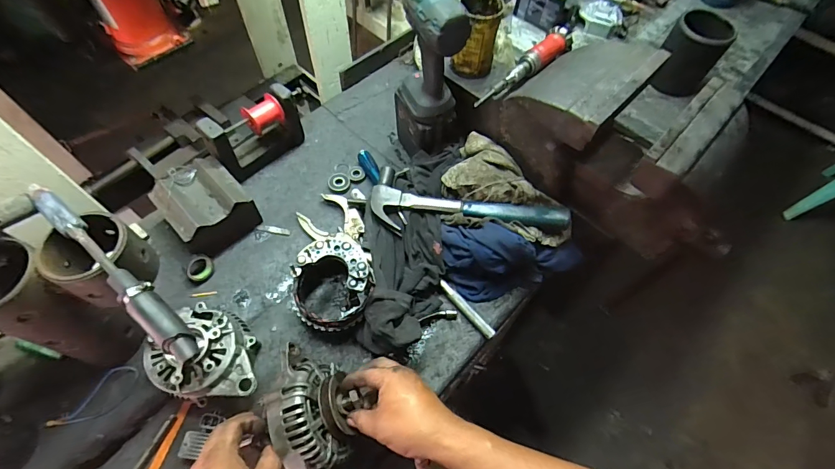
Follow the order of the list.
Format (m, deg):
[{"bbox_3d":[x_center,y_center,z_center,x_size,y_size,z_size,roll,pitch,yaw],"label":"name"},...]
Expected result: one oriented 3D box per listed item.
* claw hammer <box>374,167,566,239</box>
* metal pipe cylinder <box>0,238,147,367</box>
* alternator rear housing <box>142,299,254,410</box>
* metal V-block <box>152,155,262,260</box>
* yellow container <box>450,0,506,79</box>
[{"bbox_3d":[0.079,-0.033,0.668,0.331,0.041,0.116,17,61,7],"label":"claw hammer"},{"bbox_3d":[-0.451,0.097,0.504,0.091,0.209,0.092,10,61,3],"label":"metal pipe cylinder"},{"bbox_3d":[-0.305,0.167,0.570,0.145,0.088,0.140,-7,61,-7],"label":"alternator rear housing"},{"bbox_3d":[-0.351,-0.044,0.675,0.122,0.098,0.132,-37,69,-21],"label":"metal V-block"},{"bbox_3d":[0.100,-0.336,0.674,0.071,0.116,0.076,1,61,-2],"label":"yellow container"}]

